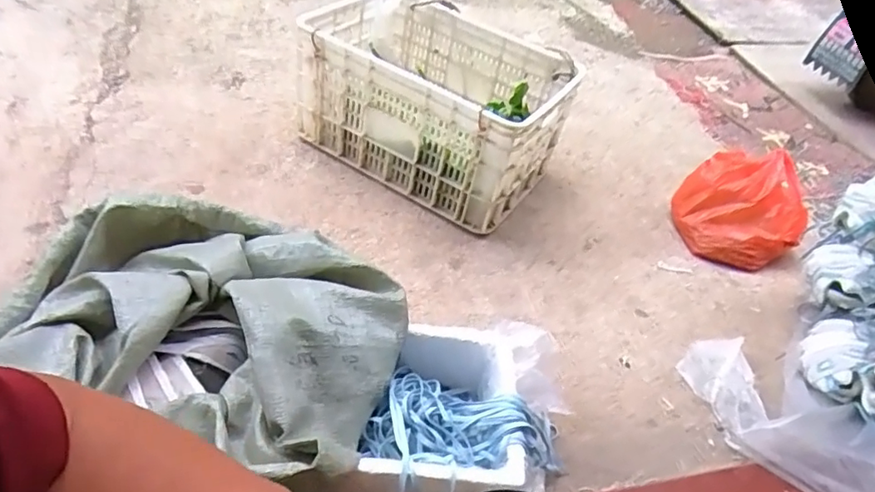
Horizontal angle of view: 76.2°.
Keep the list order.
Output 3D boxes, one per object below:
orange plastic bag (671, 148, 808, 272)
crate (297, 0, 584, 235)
[{"bbox_3d":[0.774,-0.092,1.417,0.271,0.196,0.255,0,49,-13],"label":"orange plastic bag"},{"bbox_3d":[-0.027,-0.361,1.431,0.651,0.339,0.399,27,49,12],"label":"crate"}]

